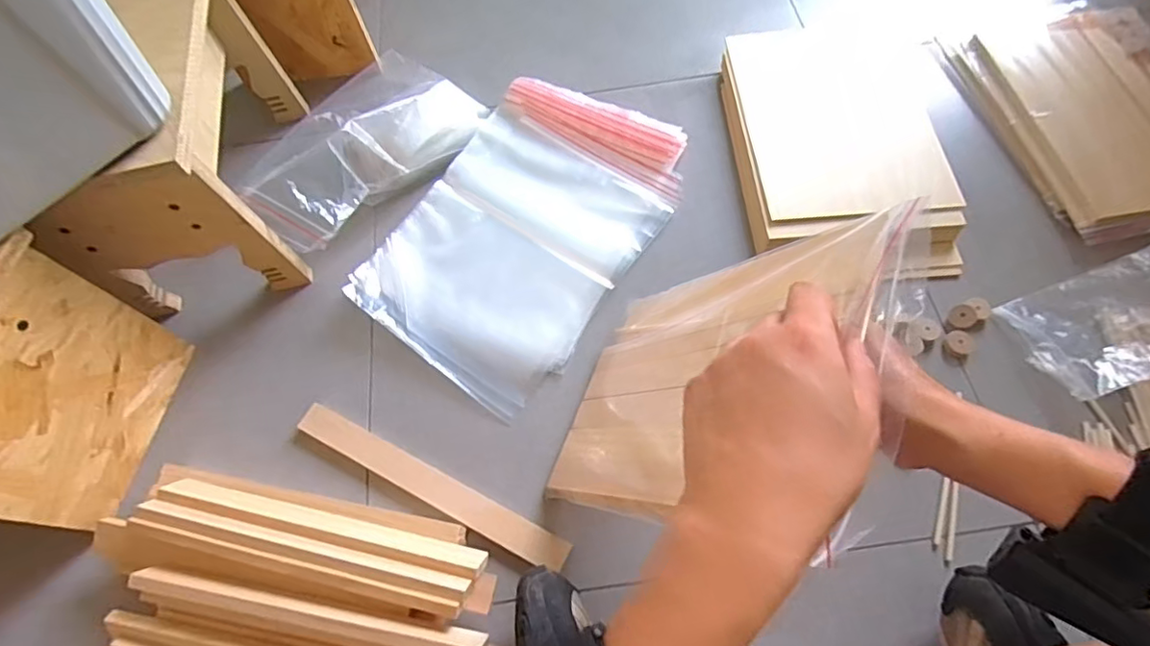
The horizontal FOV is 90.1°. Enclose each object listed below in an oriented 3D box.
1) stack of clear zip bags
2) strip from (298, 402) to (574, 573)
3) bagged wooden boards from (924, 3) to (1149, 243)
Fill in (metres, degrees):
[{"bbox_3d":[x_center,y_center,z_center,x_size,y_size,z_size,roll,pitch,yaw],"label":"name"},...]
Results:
[{"bbox_3d":[-0.056,-0.116,0.668,0.263,0.032,0.391,32,69,16],"label":"stack of clear zip bags"},{"bbox_3d":[-0.141,0.156,0.554,0.297,0.011,0.030,24,61,15],"label":"strip"},{"bbox_3d":[0.629,-0.256,0.688,0.238,0.031,0.348,-14,65,-3],"label":"bagged wooden boards"}]

